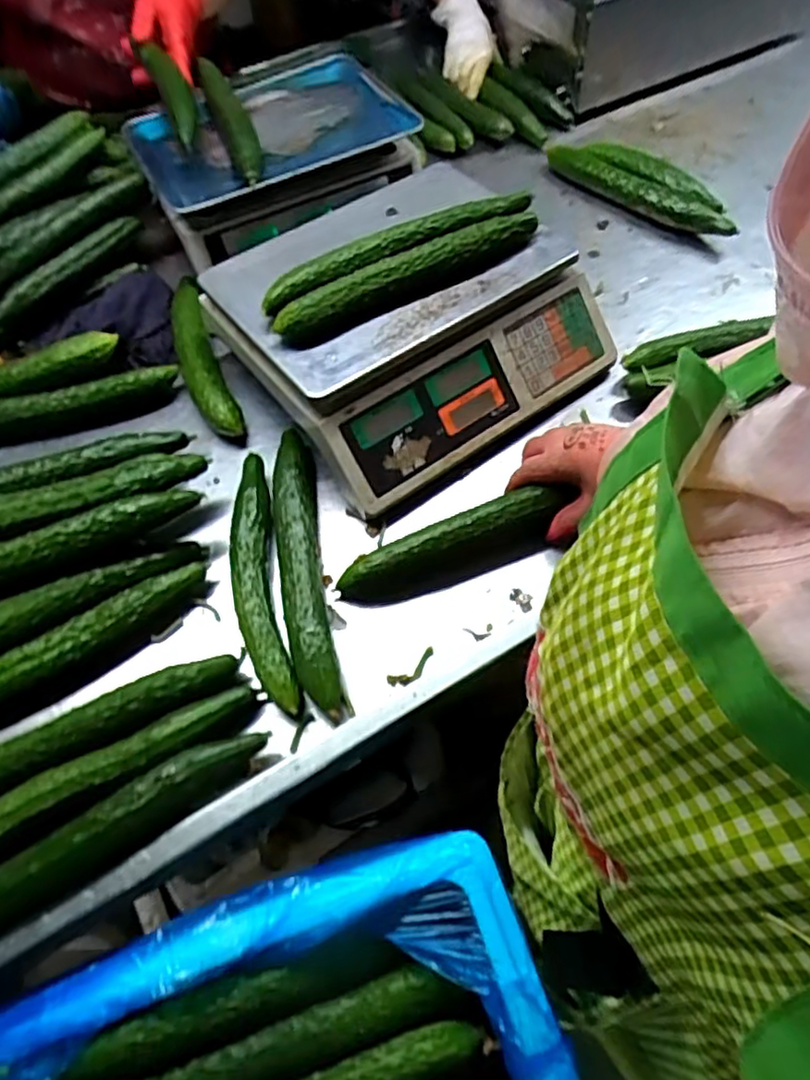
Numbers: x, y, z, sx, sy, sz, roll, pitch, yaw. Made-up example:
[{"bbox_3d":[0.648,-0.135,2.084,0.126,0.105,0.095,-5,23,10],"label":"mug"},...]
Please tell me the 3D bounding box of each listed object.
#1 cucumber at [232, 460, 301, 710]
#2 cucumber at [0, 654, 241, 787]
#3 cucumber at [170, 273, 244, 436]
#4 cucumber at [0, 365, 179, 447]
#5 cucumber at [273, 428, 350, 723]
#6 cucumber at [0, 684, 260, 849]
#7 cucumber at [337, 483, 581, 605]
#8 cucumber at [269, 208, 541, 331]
[{"bbox_3d":[-0.129,0.031,0.574,0.040,0.031,0.245,-13,58,-4],"label":"cucumber"},{"bbox_3d":[-0.263,0.154,0.502,0.277,0.043,0.042,-23,59,-11],"label":"cucumber"},{"bbox_3d":[-0.221,-0.201,0.705,0.044,0.041,0.215,-18,58,-8],"label":"cucumber"},{"bbox_3d":[-0.376,-0.135,0.681,0.272,0.046,0.033,-14,58,-5],"label":"cucumber"},{"bbox_3d":[-0.090,0.022,0.580,0.041,0.044,0.269,-10,57,-3],"label":"cucumber"},{"bbox_3d":[-0.234,0.179,0.483,0.261,0.036,0.036,-29,60,-14],"label":"cucumber"},{"bbox_3d":[0.041,0.008,0.574,0.201,0.038,0.043,-21,59,-6],"label":"cucumber"},{"bbox_3d":[0.007,-0.258,0.616,0.281,0.028,0.032,-27,60,-13],"label":"cucumber"}]

